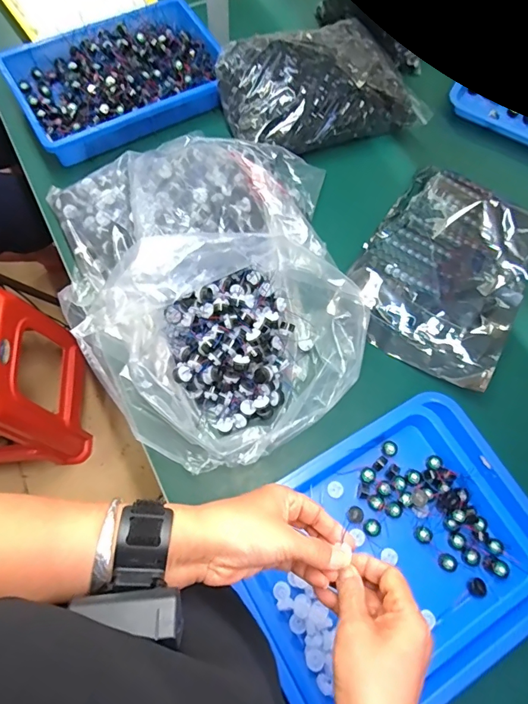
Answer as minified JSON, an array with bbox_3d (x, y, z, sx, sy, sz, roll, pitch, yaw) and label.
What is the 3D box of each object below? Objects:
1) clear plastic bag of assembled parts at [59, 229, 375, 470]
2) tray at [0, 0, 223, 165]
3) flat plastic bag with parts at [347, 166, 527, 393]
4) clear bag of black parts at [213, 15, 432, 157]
[{"bbox_3d":[-0.022,-0.014,0.553,0.350,0.171,0.252,-26,73,-11],"label":"clear plastic bag of assembled parts"},{"bbox_3d":[-0.262,-0.511,0.792,0.374,0.059,0.262,-26,73,-12],"label":"tray"},{"bbox_3d":[0.292,-0.138,0.678,0.248,0.032,0.330,31,72,8],"label":"flat plastic bag with parts"},{"bbox_3d":[0.102,-0.484,0.782,0.345,0.091,0.203,-16,72,-8],"label":"clear bag of black parts"}]

